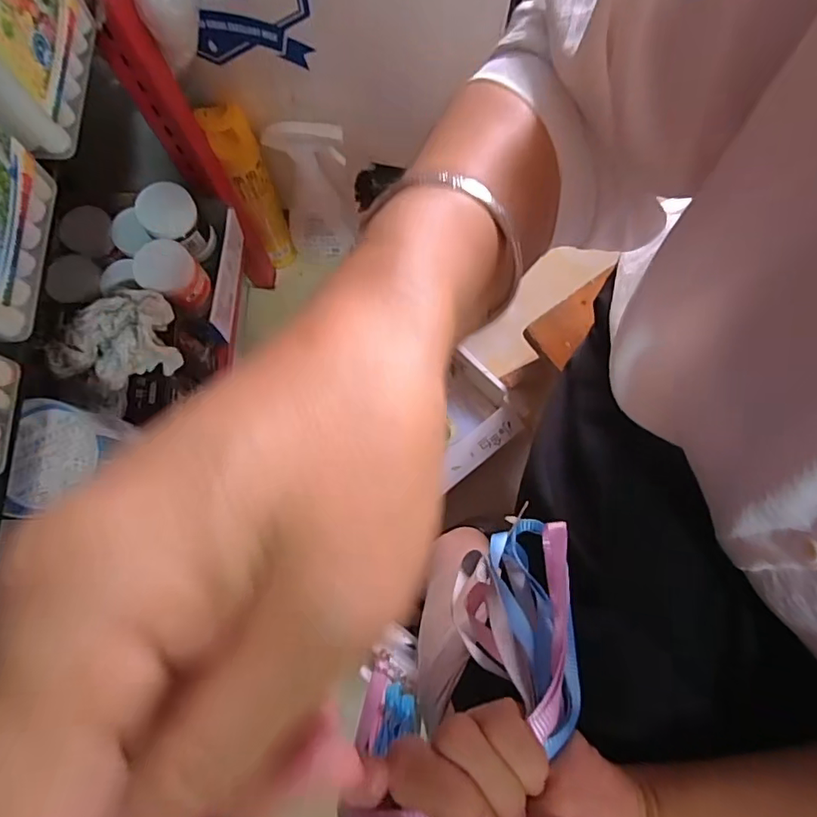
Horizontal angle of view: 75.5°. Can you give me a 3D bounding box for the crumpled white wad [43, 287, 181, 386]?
[{"bbox_3d":[-0.259,-0.062,0.469,0.100,0.043,0.084,-34,80,-7],"label":"crumpled white wad"}]

